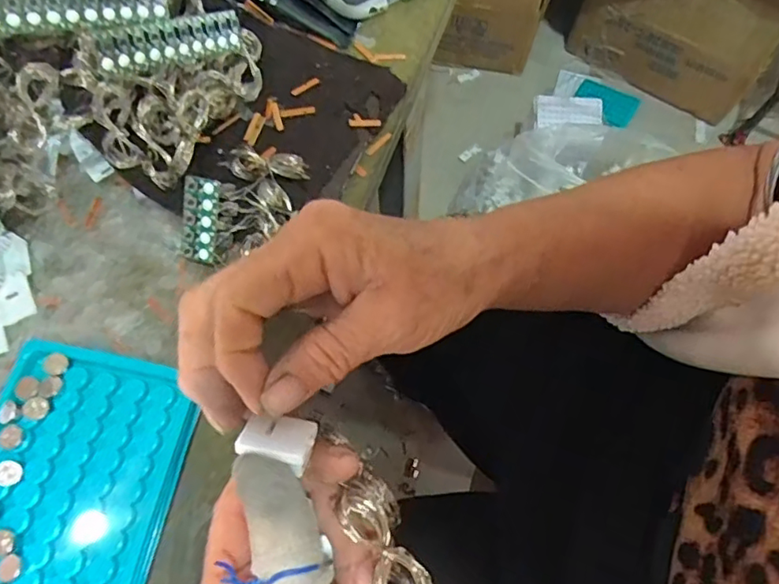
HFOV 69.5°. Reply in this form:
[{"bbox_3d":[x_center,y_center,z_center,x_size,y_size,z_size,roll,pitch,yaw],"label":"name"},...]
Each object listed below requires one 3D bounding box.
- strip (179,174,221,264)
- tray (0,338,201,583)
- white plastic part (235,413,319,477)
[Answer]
[{"bbox_3d":[-0.110,-0.042,0.324,0.020,0.004,0.048,10,103,4],"label":"strip"},{"bbox_3d":[-0.156,0.097,0.276,0.098,0.026,0.131,11,68,4],"label":"tray"},{"bbox_3d":[-0.042,0.057,0.216,0.026,0.009,0.019,13,39,6],"label":"white plastic part"}]

